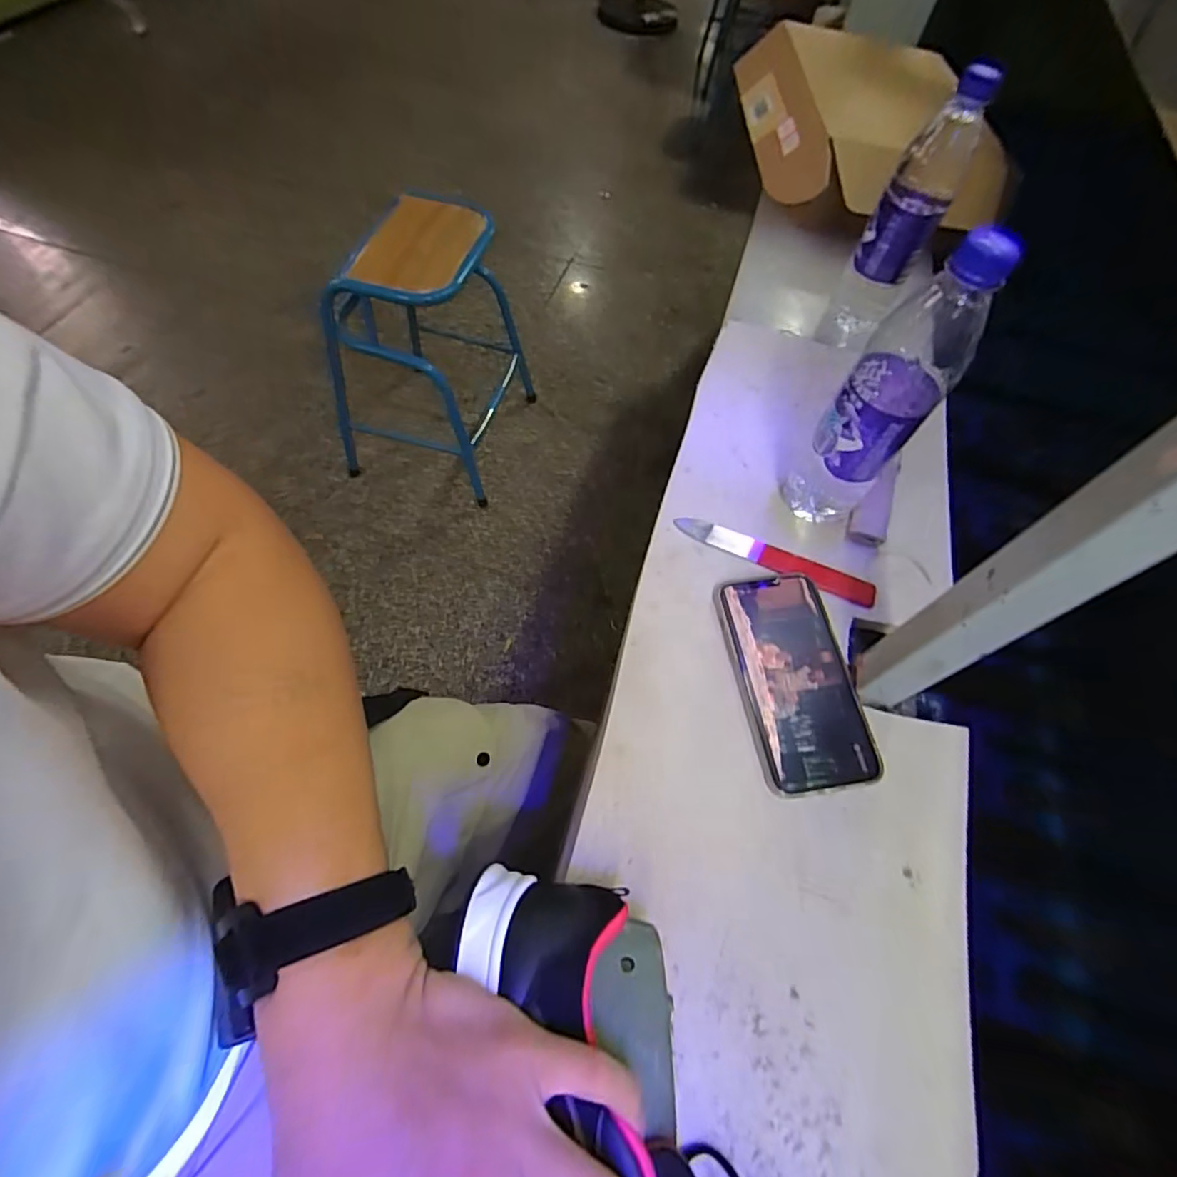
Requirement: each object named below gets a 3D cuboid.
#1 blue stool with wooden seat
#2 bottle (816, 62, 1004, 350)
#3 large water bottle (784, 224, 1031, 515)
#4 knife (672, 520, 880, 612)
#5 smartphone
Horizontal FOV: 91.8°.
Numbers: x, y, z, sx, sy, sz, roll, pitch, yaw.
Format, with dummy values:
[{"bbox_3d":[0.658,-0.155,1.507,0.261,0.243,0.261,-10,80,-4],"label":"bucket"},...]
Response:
[{"bbox_3d":[-0.325,-0.525,1.264,0.298,0.500,0.433,17,61,4],"label":"blue stool with wooden seat"},{"bbox_3d":[0.312,-0.362,0.570,0.062,0.229,0.072,31,65,12],"label":"bottle"},{"bbox_3d":[0.212,-0.134,0.408,0.059,0.226,0.061,35,66,14],"label":"large water bottle"},{"bbox_3d":[0.154,-0.025,0.475,0.168,0.008,0.028,20,63,7],"label":"knife"},{"bbox_3d":[0.152,0.065,0.422,0.086,0.009,0.162,-6,63,-7],"label":"smartphone"}]

